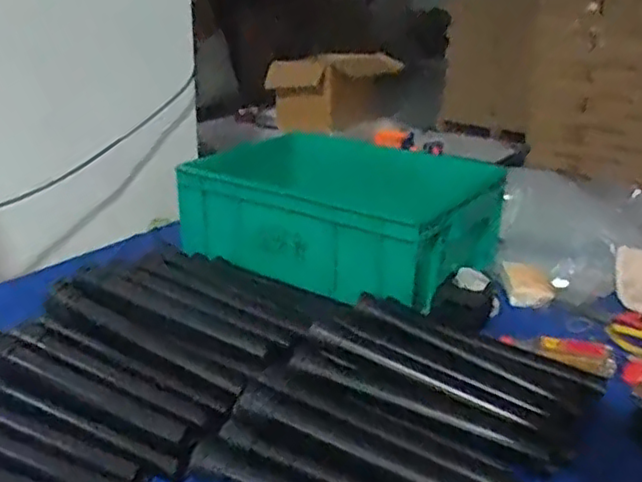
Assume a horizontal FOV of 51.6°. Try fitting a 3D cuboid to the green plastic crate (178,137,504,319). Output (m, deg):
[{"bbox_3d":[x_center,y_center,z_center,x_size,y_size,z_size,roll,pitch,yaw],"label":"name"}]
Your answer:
[{"bbox_3d":[0.028,-0.048,1.023,0.429,0.125,0.317,16,25,32],"label":"green plastic crate"}]

